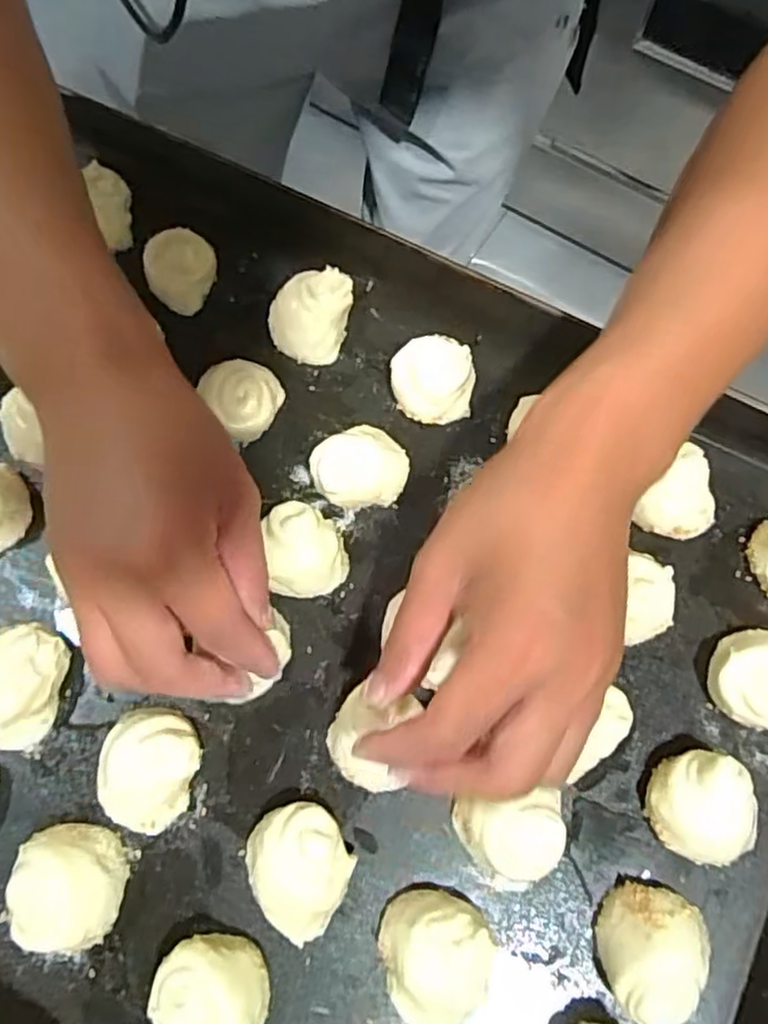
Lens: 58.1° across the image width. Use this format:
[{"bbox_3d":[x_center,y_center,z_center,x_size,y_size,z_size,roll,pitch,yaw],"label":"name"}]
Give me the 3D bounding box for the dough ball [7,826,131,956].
[{"bbox_3d":[-0.129,0.152,0.282,0.040,0.021,0.044,0,71,0],"label":"dough ball"}]

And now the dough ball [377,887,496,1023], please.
[{"bbox_3d":[0.021,0.178,0.276,0.042,0.029,0.047,-15,71,-6],"label":"dough ball"}]

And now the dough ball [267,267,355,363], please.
[{"bbox_3d":[-0.041,-0.109,0.378,0.042,0.024,0.047,19,72,6],"label":"dough ball"}]

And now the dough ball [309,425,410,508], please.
[{"bbox_3d":[-0.011,-0.021,0.347,0.046,0.017,0.038,-30,74,-10],"label":"dough ball"}]

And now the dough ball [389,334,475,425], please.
[{"bbox_3d":[0.025,-0.070,0.366,0.042,0.017,0.043,0,71,0],"label":"dough ball"}]

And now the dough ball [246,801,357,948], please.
[{"bbox_3d":[-0.034,0.147,0.286,0.040,0.028,0.048,-34,74,-11],"label":"dough ball"}]

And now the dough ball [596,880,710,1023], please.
[{"bbox_3d":[0.107,0.177,0.278,0.038,0.026,0.046,15,71,5],"label":"dough ball"}]

